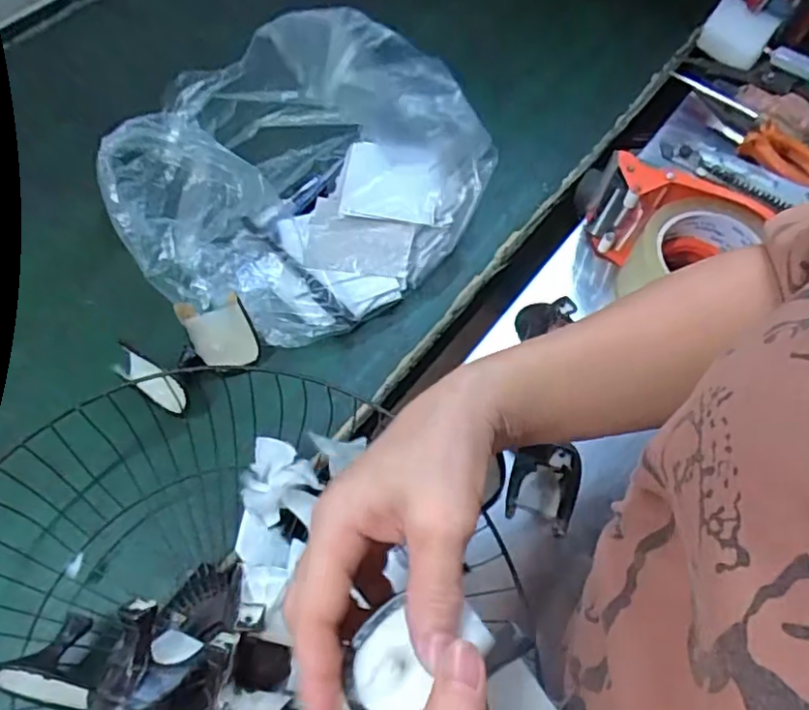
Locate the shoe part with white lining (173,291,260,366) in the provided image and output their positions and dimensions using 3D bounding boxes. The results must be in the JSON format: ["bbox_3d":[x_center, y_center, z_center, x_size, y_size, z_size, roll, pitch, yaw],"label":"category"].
[{"bbox_3d":[-0.137,-0.017,0.479,0.045,0.060,0.005,-21,29,-8],"label":"shoe part with white lining"}]

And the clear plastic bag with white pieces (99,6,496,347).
[{"bbox_3d":[-0.088,-0.146,0.501,0.255,0.153,0.221,26,63,11],"label":"clear plastic bag with white pieces"}]

